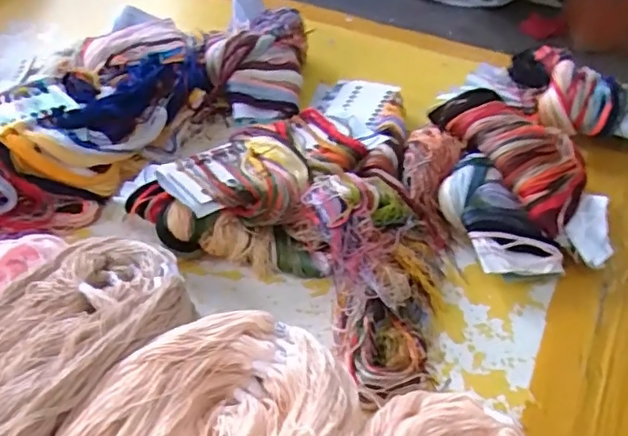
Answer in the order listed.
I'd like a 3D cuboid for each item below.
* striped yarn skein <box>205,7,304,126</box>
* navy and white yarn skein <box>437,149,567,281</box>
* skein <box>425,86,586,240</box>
[{"bbox_3d":[-0.090,-0.246,0.972,0.155,0.083,0.194,-3,46,-4],"label":"striped yarn skein"},{"bbox_3d":[0.226,0.000,0.761,0.099,0.066,0.176,-13,48,-13],"label":"navy and white yarn skein"},{"bbox_3d":[0.276,-0.096,0.797,0.128,0.060,0.229,-27,65,-24],"label":"skein"}]

